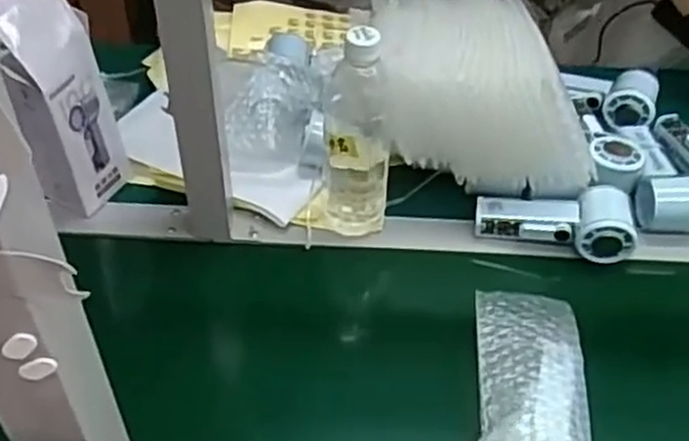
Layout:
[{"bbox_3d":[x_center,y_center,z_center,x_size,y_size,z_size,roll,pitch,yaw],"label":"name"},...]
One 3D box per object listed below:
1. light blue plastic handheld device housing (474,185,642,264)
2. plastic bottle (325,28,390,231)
[{"bbox_3d":[0.209,-0.001,0.761,0.152,0.044,0.067,4,48,2],"label":"light blue plastic handheld device housing"},{"bbox_3d":[0.014,-0.084,0.720,0.063,0.221,0.073,4,48,2],"label":"plastic bottle"}]

